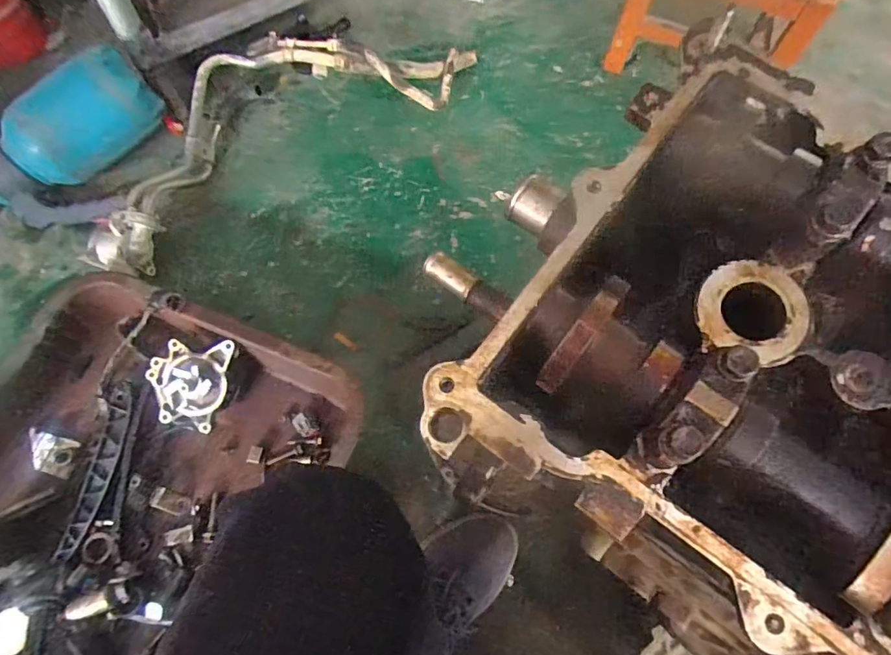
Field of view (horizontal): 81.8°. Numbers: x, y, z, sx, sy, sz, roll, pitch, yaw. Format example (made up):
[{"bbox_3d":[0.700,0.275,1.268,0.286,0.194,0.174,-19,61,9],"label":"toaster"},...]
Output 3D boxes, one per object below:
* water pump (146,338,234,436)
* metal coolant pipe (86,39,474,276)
[{"bbox_3d":[-0.326,0.069,0.654,0.096,0.036,0.117,10,83,2],"label":"water pump"},{"bbox_3d":[-0.276,-0.362,0.867,0.721,0.125,0.263,-34,72,-16],"label":"metal coolant pipe"}]

